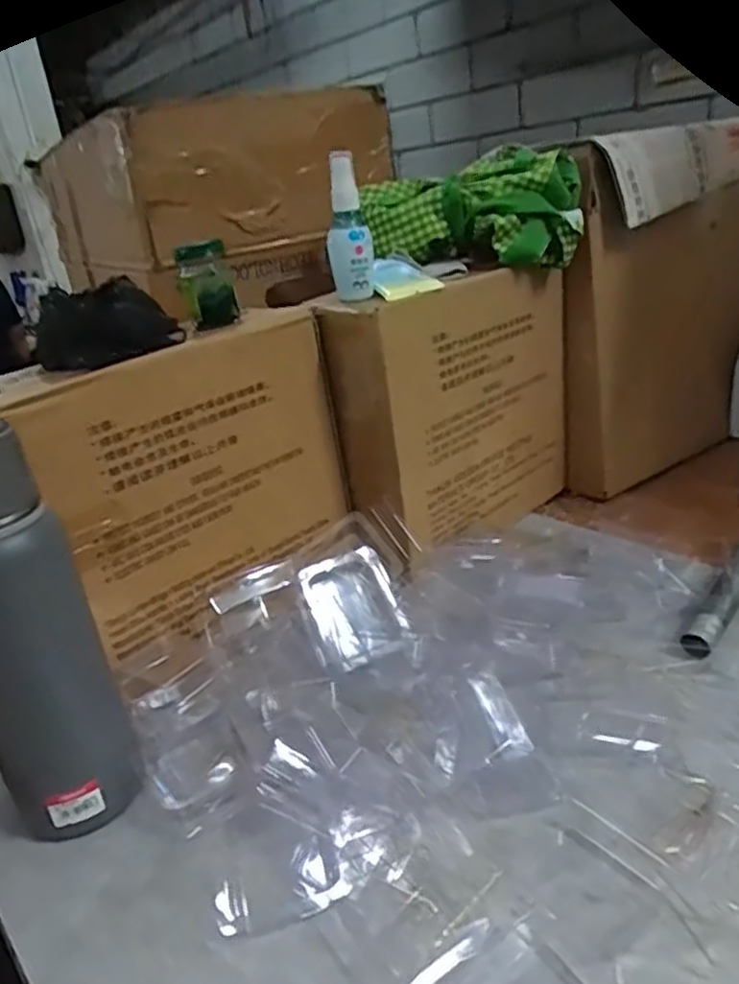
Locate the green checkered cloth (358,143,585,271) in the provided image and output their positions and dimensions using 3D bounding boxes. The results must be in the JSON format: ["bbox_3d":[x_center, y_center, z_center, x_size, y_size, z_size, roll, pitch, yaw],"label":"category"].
[{"bbox_3d":[0.099,-0.274,0.713,0.210,0.093,0.089,5,26,26],"label":"green checkered cloth"}]

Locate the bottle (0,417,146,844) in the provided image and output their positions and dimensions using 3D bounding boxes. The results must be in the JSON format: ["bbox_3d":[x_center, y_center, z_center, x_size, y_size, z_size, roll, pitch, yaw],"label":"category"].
[{"bbox_3d":[-0.221,0.085,0.455,0.079,0.270,0.086,-23,28,-32],"label":"bottle"}]

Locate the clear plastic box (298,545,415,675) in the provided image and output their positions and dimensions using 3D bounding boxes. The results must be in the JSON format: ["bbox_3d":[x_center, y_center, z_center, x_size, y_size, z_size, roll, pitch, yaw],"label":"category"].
[{"bbox_3d":[-0.015,0.096,0.605,0.075,0.018,0.093,-21,71,-10],"label":"clear plastic box"}]

